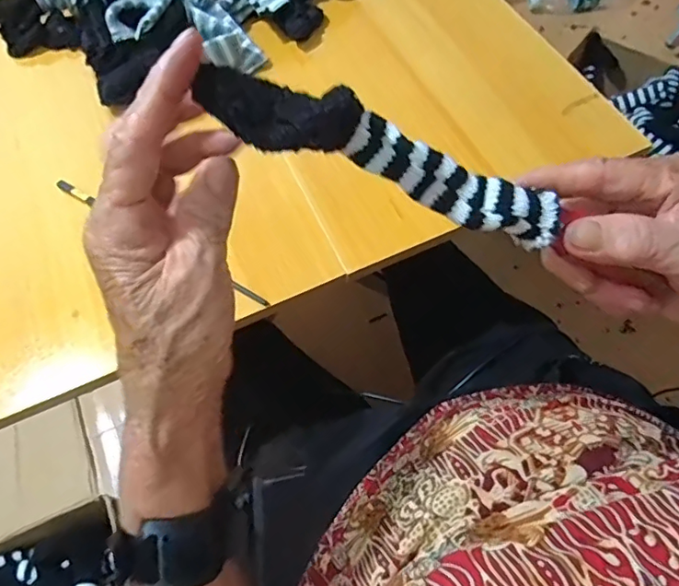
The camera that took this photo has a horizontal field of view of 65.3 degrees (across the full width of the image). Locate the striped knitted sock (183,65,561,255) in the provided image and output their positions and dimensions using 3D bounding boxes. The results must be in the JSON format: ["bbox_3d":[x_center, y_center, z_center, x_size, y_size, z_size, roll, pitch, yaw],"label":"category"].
[{"bbox_3d":[0.022,-0.058,0.232,0.165,0.021,0.031,19,60,-16],"label":"striped knitted sock"}]

